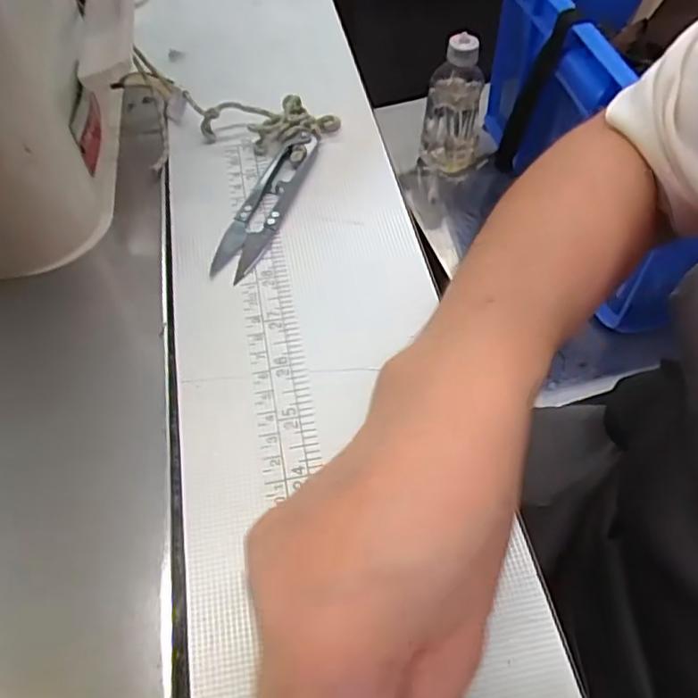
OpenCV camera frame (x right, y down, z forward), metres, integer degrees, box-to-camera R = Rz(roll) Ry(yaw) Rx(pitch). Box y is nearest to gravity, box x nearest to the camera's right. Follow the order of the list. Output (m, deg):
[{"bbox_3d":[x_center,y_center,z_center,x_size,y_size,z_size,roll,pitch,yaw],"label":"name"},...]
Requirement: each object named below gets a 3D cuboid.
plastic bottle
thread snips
[{"bbox_3d":[0.117,-0.270,0.686,0.064,0.136,0.074,8,55,6],"label":"plastic bottle"},{"bbox_3d":[-0.040,-0.077,0.320,0.023,0.010,0.103,18,56,13],"label":"thread snips"}]

